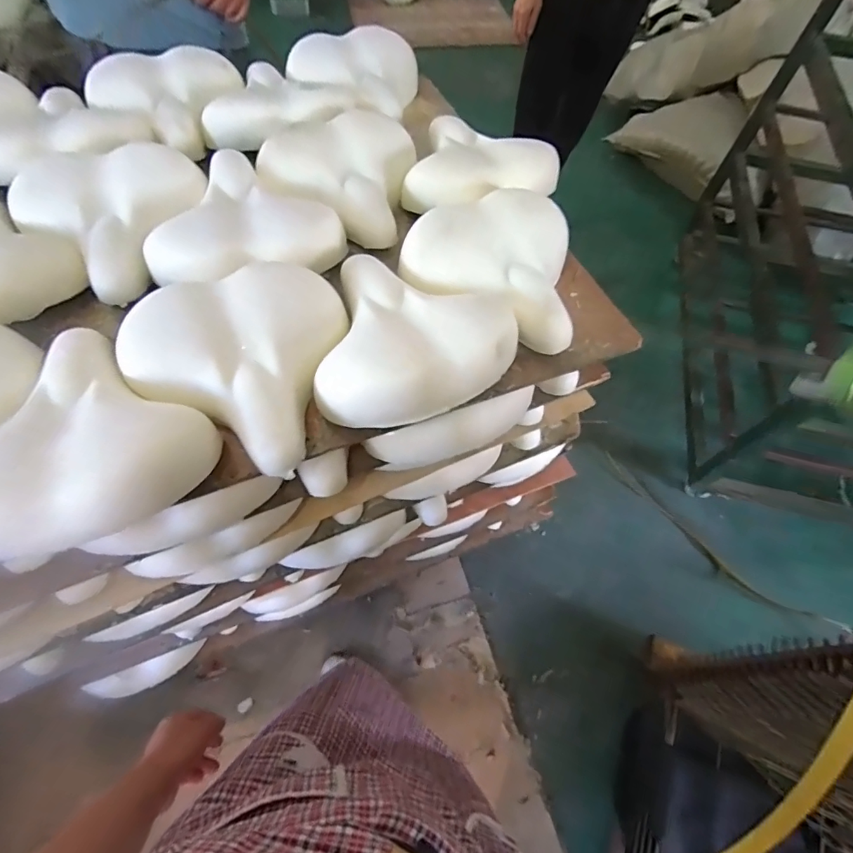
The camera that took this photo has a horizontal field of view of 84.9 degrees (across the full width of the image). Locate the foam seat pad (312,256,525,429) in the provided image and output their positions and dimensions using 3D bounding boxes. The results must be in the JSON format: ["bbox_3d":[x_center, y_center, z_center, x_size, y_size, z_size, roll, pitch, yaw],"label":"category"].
[{"bbox_3d":[-0.007,-0.106,0.543,0.217,0.059,0.233,8,60,0],"label":"foam seat pad"}]

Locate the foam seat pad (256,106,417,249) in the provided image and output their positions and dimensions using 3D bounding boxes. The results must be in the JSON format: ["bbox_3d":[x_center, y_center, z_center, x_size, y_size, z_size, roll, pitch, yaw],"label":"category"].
[{"bbox_3d":[-0.135,-0.386,0.702,0.216,0.066,0.238,9,60,1],"label":"foam seat pad"}]

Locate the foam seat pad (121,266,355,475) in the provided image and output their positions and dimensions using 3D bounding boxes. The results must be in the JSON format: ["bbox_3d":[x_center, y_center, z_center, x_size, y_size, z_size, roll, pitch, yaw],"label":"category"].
[{"bbox_3d":[-0.196,-0.094,0.526,0.240,0.058,0.224,35,66,-4],"label":"foam seat pad"}]

